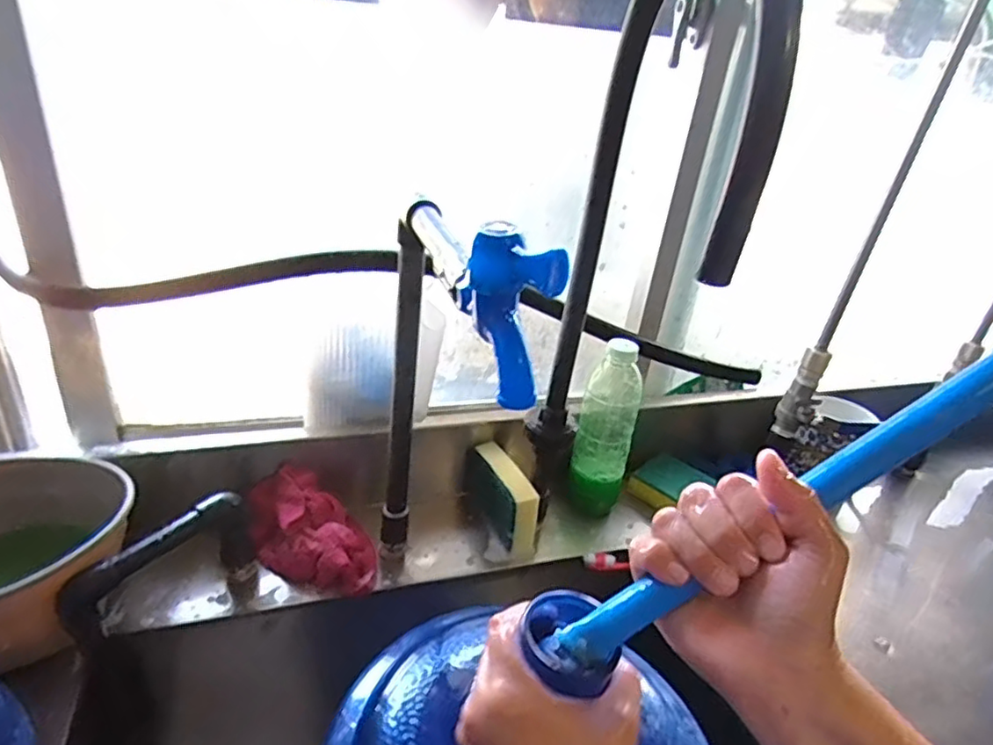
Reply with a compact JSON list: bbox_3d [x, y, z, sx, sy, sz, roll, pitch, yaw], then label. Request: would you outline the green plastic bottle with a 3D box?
[{"bbox_3d":[0.124,0.065,0.697,0.063,0.210,0.055,14,29,12],"label":"green plastic bottle"}]

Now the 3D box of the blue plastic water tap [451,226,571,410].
[{"bbox_3d":[0.004,-0.027,0.293,0.020,0.079,0.061,-9,33,-27],"label":"blue plastic water tap"}]

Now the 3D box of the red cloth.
[{"bbox_3d":[-0.180,0.154,0.615,0.144,0.069,0.079,17,30,18],"label":"red cloth"}]

